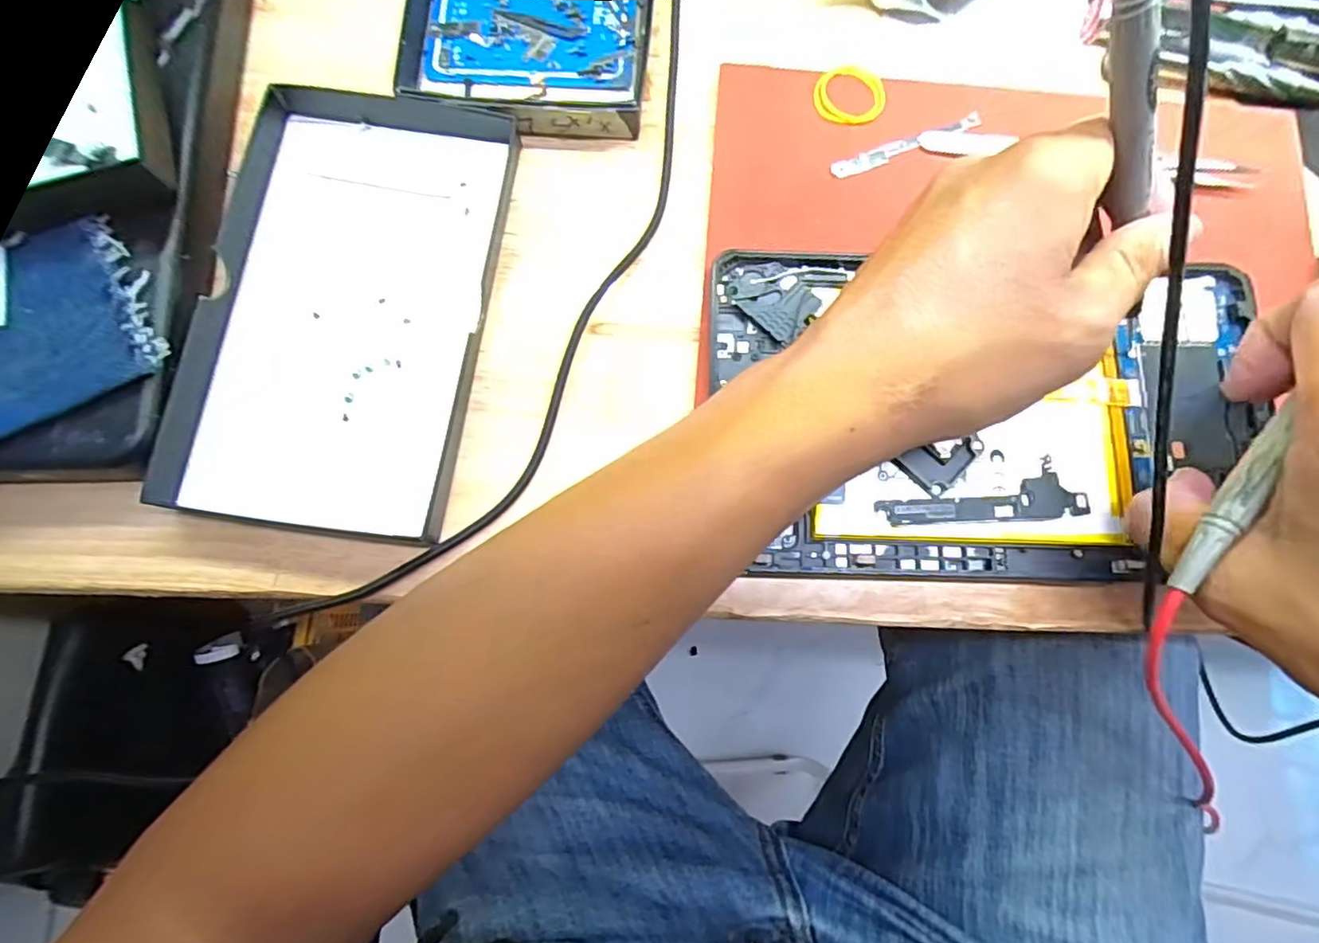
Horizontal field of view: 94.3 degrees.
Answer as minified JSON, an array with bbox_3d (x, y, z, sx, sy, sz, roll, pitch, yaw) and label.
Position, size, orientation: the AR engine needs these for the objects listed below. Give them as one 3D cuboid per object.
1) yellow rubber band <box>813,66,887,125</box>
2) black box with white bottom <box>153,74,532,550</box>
[{"bbox_3d":[0.081,-0.161,0.259,0.030,0.004,0.029,0,78,-1],"label":"yellow rubber band"},{"bbox_3d":[-0.119,-0.068,0.235,0.100,0.017,0.176,6,78,1],"label":"black box with white bottom"}]

